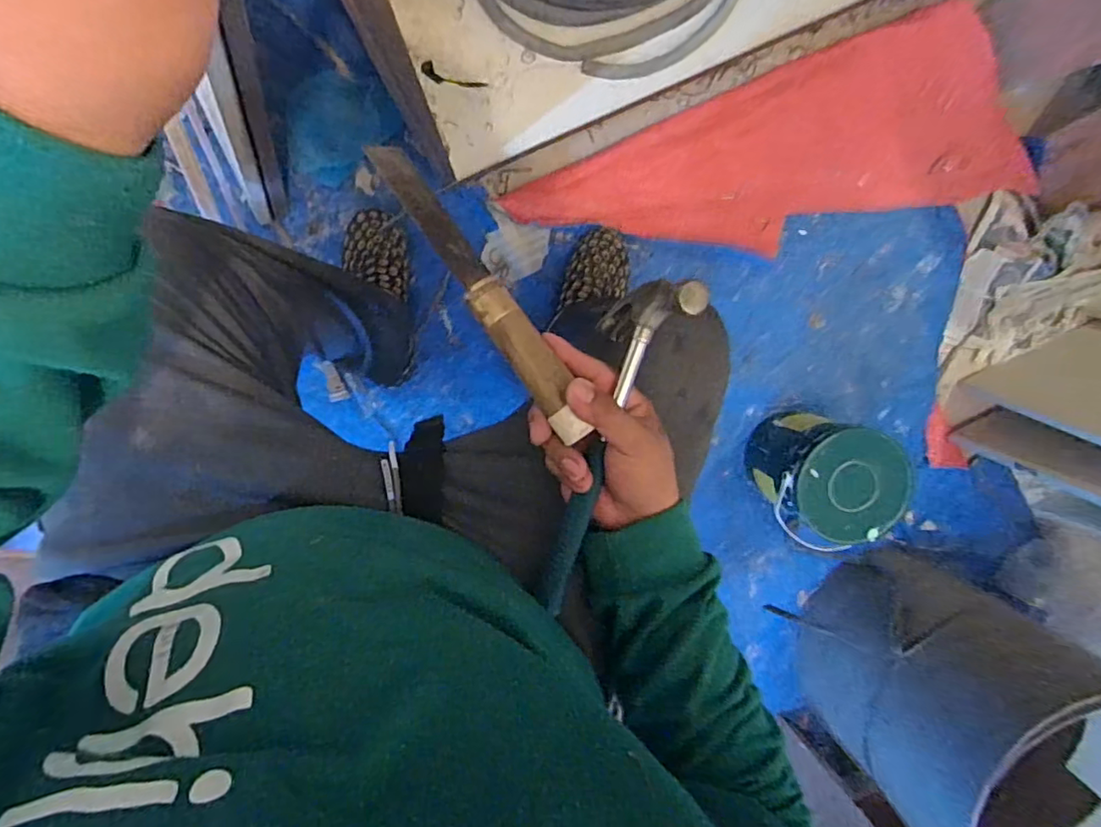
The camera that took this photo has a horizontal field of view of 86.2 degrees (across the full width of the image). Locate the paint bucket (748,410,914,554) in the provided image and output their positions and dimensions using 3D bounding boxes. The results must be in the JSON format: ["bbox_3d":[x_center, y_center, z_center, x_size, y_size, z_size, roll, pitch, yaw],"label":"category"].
[{"bbox_3d":[0.426,0.093,0.934,0.170,0.215,0.160,-1,98,-4],"label":"paint bucket"}]

